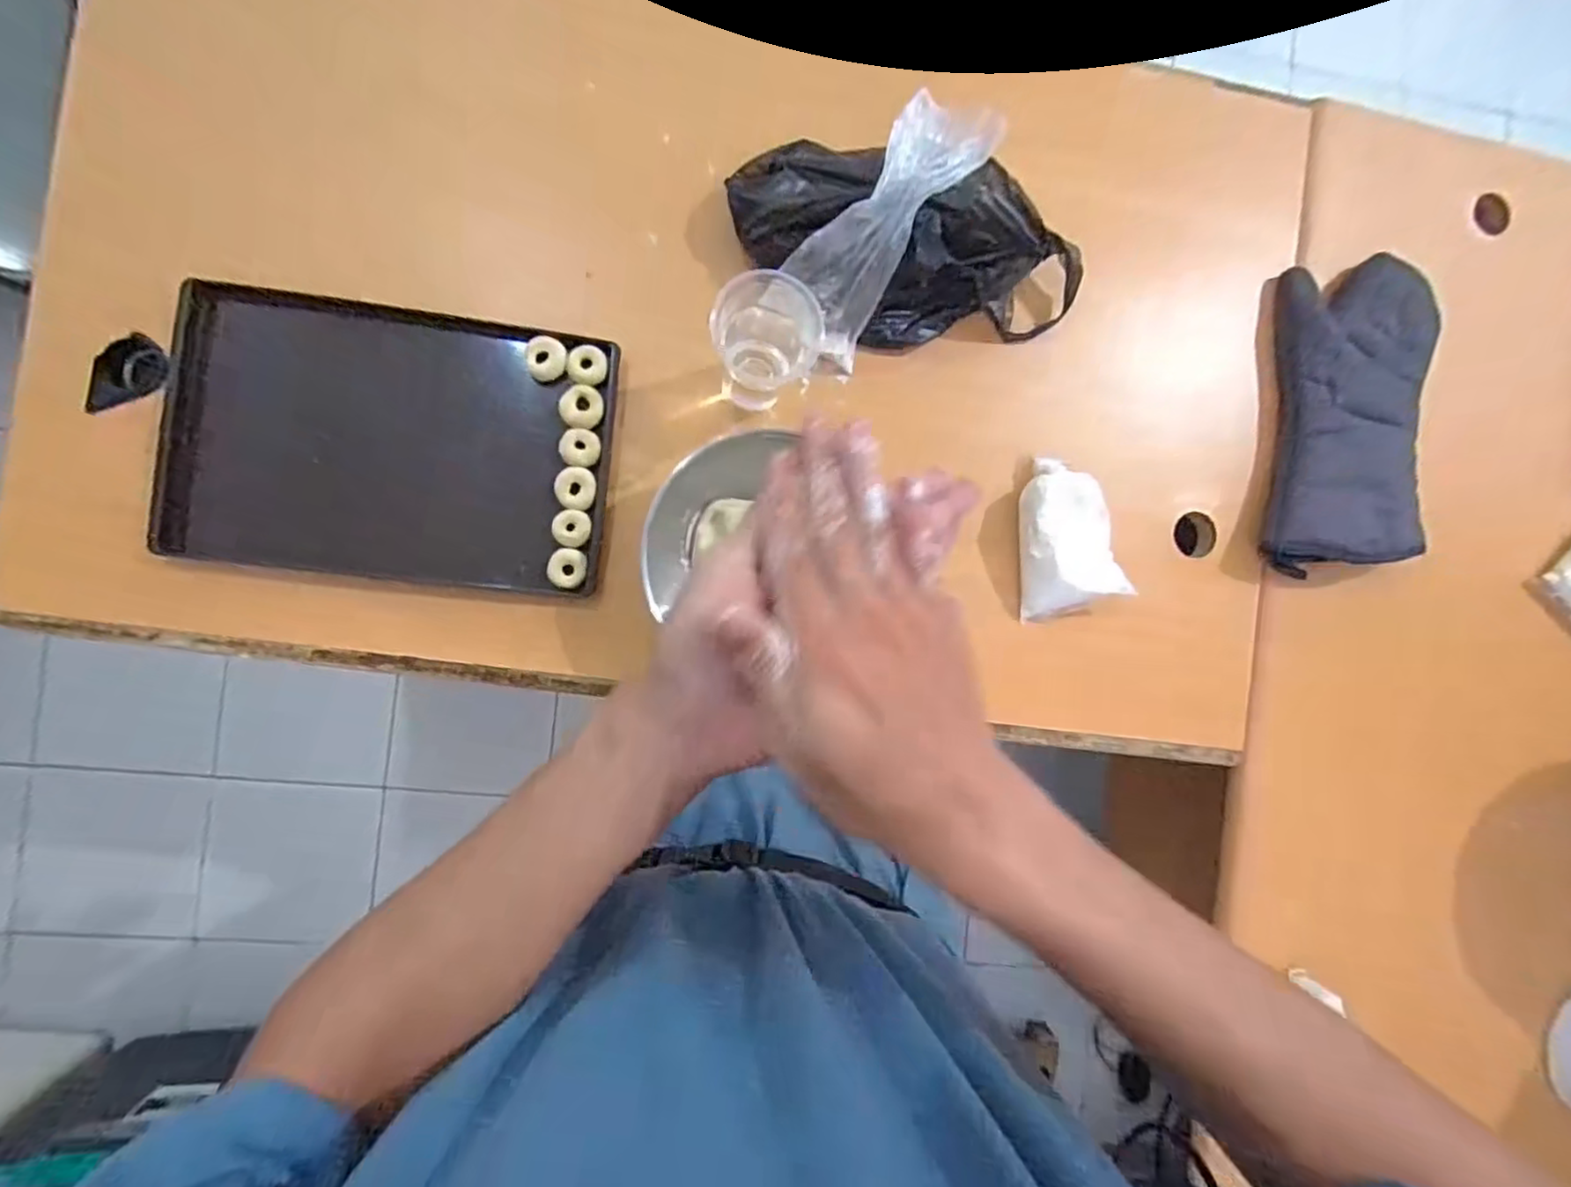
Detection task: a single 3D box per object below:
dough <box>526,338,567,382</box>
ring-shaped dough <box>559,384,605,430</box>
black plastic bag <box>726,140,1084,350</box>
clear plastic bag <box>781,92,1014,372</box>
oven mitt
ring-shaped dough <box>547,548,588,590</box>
[{"bbox_3d":[-0.223,-0.218,0.623,0.035,0.014,0.040,40,85,-6],"label":"dough"},{"bbox_3d":[-0.192,-0.176,0.635,0.040,0.011,0.038,0,90,-8],"label":"ring-shaped dough"},{"bbox_3d":[0.121,-0.326,0.625,0.348,0.116,0.154,10,88,-8],"label":"black plastic bag"},{"bbox_3d":[0.075,-0.317,0.592,0.100,0.059,0.235,34,128,-6],"label":"clear plastic bag"},{"bbox_3d":[0.595,-0.191,0.712,0.165,0.052,0.323,0,90,-8],"label":"oven mitt"},{"bbox_3d":[-0.202,-0.023,0.624,0.034,0.009,0.037,0,90,-8],"label":"ring-shaped dough"}]

